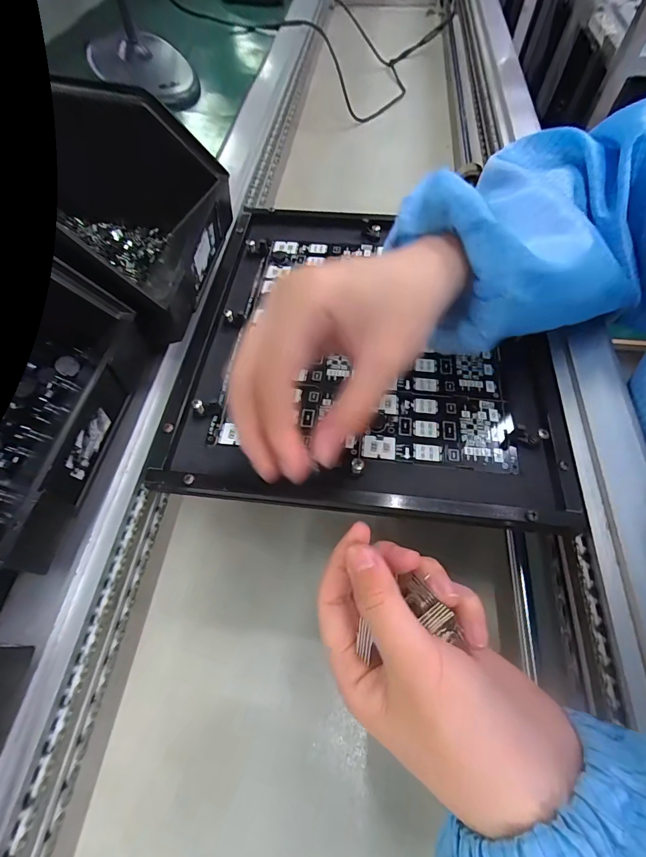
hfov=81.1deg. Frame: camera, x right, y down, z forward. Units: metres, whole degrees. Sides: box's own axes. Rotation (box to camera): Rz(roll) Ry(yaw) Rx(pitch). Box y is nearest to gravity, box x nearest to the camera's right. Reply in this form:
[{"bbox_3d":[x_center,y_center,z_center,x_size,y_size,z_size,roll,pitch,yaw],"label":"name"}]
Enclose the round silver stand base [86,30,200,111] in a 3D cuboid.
[{"bbox_3d":[-0.227,-0.464,0.491,0.135,0.029,0.124,45,59,8],"label":"round silver stand base"}]

